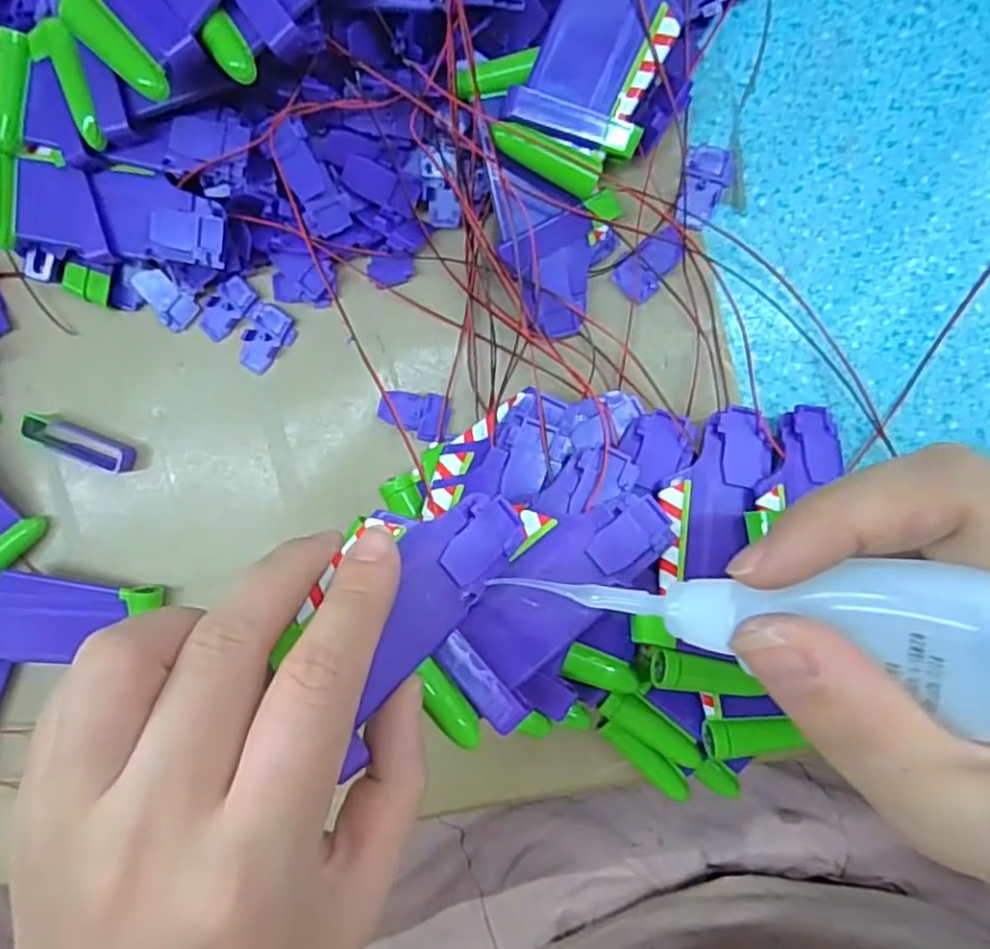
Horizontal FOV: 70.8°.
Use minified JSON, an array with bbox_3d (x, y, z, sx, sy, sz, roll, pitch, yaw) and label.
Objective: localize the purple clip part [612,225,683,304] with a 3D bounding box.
[{"bbox_3d":[0.055,-0.074,0.244,0.014,0.004,0.027,45,99,3],"label":"purple clip part"}]

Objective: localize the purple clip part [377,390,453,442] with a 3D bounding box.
[{"bbox_3d":[-0.030,-0.022,0.263,0.027,0.006,0.017,6,95,8],"label":"purple clip part"}]

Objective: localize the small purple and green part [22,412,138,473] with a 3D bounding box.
[{"bbox_3d":[-0.170,-0.013,0.285,0.047,0.010,0.013,18,97,7],"label":"small purple and green part"}]

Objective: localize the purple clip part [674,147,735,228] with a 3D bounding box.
[{"bbox_3d":[0.073,-0.099,0.241,0.017,0.004,0.028,11,96,7],"label":"purple clip part"}]

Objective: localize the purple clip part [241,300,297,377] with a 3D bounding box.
[{"bbox_3d":[-0.089,-0.052,0.271,0.018,0.004,0.027,20,97,6],"label":"purple clip part"}]

